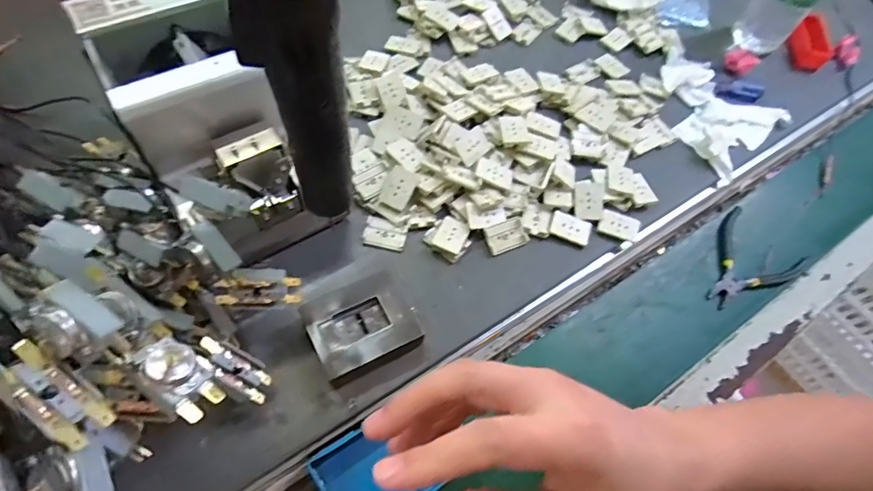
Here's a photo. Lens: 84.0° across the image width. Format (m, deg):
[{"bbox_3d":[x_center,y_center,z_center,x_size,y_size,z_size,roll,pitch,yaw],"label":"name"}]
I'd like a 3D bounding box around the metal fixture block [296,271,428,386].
[{"bbox_3d":[-0.061,0.064,0.396,0.080,0.030,0.071,-24,68,-19],"label":"metal fixture block"}]

